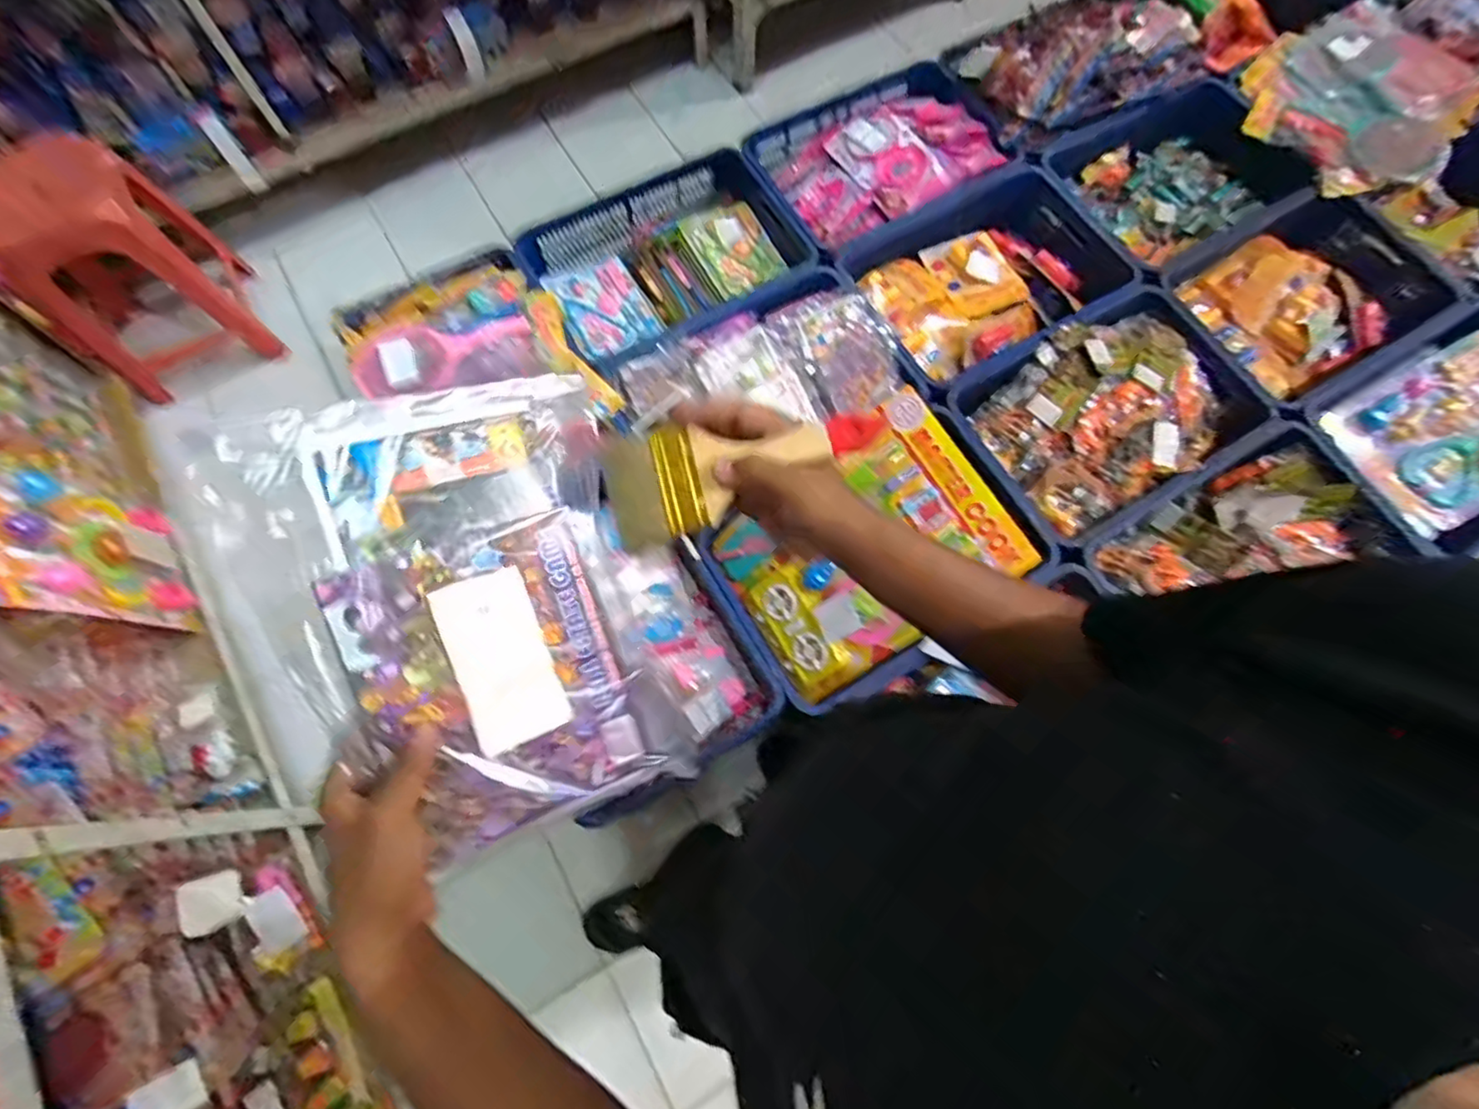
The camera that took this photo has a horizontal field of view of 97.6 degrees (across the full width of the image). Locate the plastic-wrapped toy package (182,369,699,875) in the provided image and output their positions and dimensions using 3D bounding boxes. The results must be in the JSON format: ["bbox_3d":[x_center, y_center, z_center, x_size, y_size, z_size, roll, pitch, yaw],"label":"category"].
[{"bbox_3d":[-0.173,0.033,0.414,0.223,0.033,0.289,-16,85,-25],"label":"plastic-wrapped toy package"}]

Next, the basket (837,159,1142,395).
[{"bbox_3d":[0.562,-0.653,1.537,0.629,0.164,0.444,-29,75,-11],"label":"basket"}]

